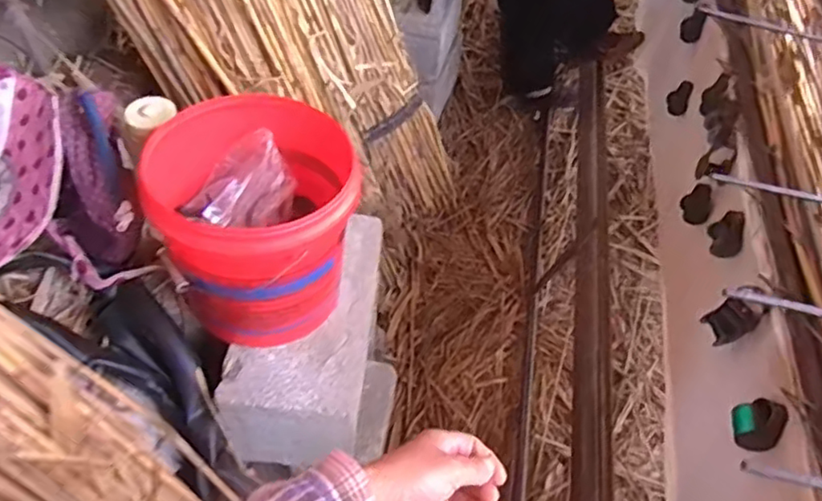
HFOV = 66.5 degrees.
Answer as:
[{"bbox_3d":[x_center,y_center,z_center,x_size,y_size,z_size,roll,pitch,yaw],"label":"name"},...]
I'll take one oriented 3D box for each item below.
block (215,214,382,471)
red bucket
[{"bbox_3d":[-0.150,0.122,0.995,0.192,0.128,0.405,7,49,1],"label":"block"},{"bbox_3d":[-0.214,-0.048,0.885,0.249,0.256,0.300,-11,52,-14],"label":"red bucket"}]

